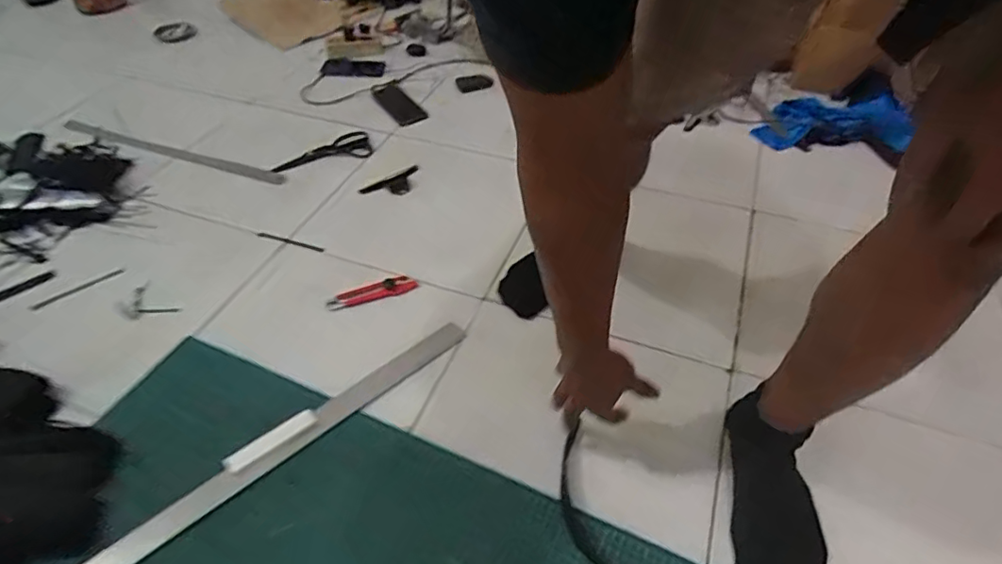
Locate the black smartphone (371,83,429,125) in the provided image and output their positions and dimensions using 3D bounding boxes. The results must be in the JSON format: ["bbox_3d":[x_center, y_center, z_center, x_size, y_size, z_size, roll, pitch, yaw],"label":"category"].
[{"bbox_3d":[-0.261,-0.450,1.389,0.080,0.011,0.176,-29,52,-24],"label":"black smartphone"}]

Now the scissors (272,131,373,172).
[{"bbox_3d":[-0.401,-0.293,1.237,0.217,0.018,0.082,-19,49,-16],"label":"scissors"}]

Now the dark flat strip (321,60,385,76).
[{"bbox_3d":[-0.412,-0.594,1.534,0.172,0.020,0.070,-1,46,1],"label":"dark flat strip"}]

